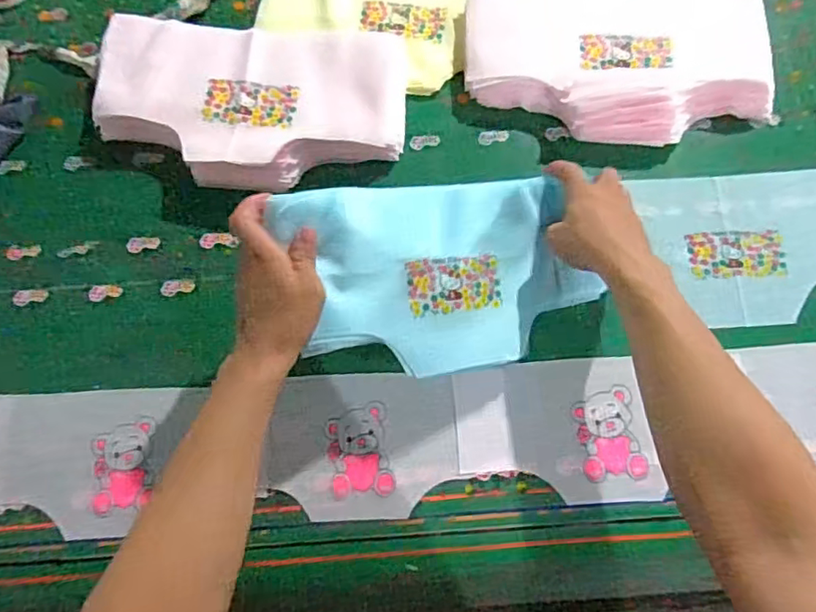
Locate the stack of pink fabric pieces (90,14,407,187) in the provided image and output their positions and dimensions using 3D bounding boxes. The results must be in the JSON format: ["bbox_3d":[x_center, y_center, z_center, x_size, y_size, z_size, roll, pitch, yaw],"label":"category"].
[{"bbox_3d":[-0.172,-0.219,0.636,0.331,0.032,0.180,3,76,2],"label":"stack of pink fabric pieces"}]

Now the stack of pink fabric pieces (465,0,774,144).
[{"bbox_3d":[0.239,-0.281,0.645,0.345,0.048,0.204,3,76,2],"label":"stack of pink fabric pieces"}]

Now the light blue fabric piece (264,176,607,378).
[{"bbox_3d":[0.037,-0.028,0.536,0.294,0.013,0.170,-9,89,-24],"label":"light blue fabric piece"}]

